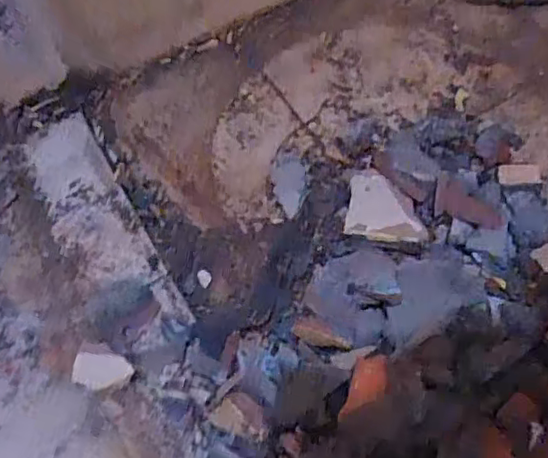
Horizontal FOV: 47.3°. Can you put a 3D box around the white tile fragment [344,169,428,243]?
[{"bbox_3d":[0.118,-0.026,0.650,0.078,0.005,0.083,6,59,8],"label":"white tile fragment"}]

